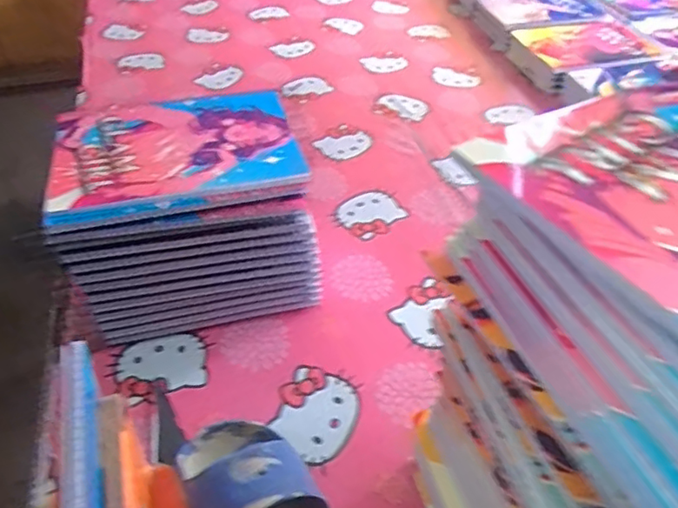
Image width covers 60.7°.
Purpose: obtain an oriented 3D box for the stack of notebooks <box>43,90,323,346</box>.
[{"bbox_3d":[-0.139,-0.031,0.539,0.208,0.161,0.150,-10,43,-10],"label":"stack of notebooks"}]

